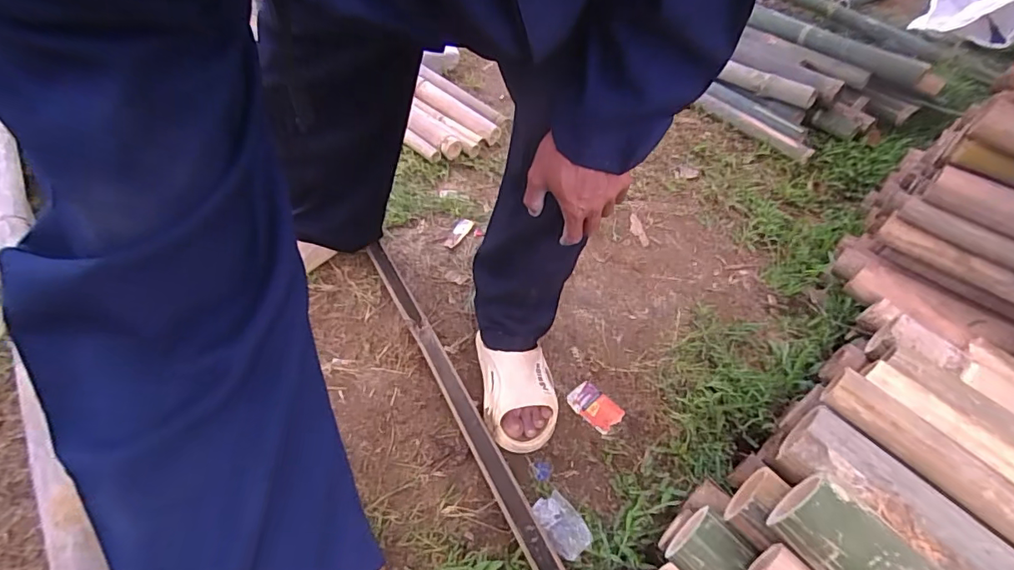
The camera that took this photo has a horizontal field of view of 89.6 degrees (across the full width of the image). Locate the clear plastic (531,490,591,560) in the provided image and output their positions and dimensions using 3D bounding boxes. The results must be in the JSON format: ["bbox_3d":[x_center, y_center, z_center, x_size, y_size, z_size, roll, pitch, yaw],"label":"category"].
[{"bbox_3d":[0.077,0.336,0.717,0.052,0.011,0.088,-27,57,-25],"label":"clear plastic"}]

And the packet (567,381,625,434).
[{"bbox_3d":[0.147,0.205,0.864,0.061,0.007,0.089,-34,59,-29],"label":"packet"}]

